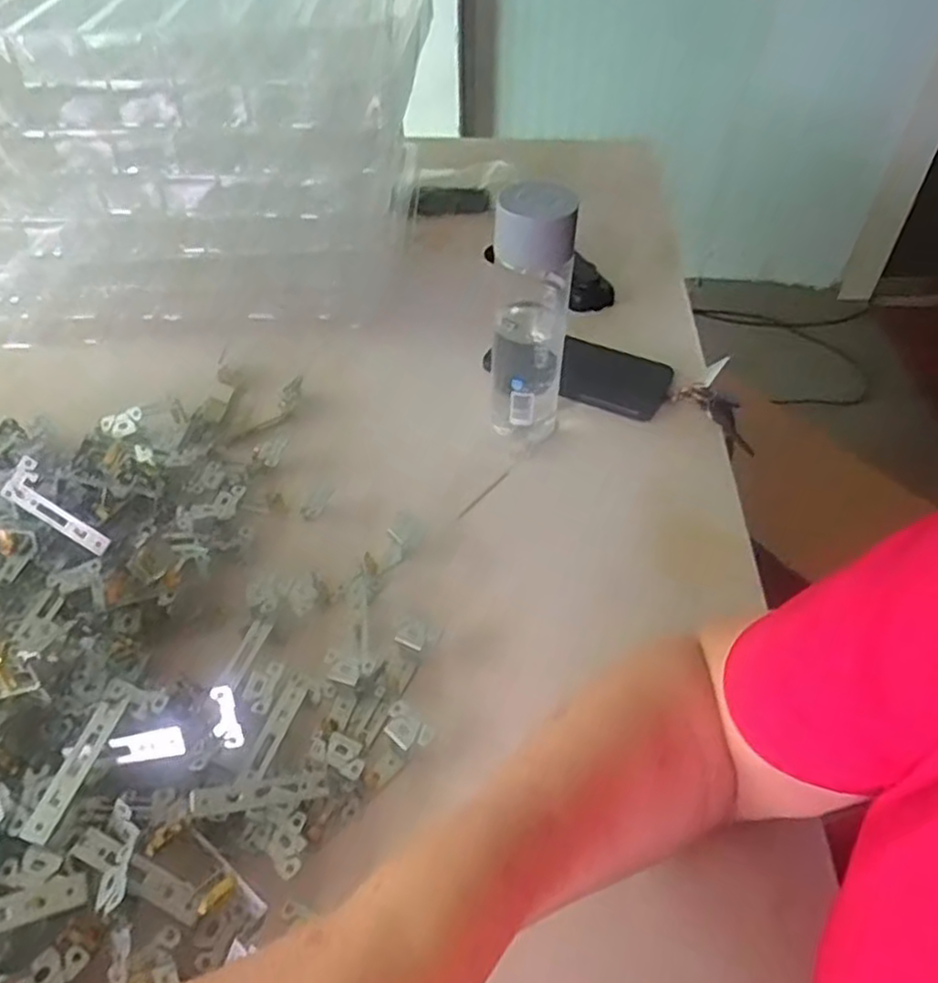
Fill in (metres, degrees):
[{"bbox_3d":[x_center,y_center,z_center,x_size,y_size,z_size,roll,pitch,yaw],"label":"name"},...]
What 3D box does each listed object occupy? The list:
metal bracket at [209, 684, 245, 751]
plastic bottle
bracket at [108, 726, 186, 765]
[{"bbox_3d":[-0.130,0.121,0.380,0.015,0.034,0.008,-11,5,-11],"label":"metal bracket"},{"bbox_3d":[0.047,-0.128,0.539,0.055,0.212,0.056,5,47,4],"label":"plastic bottle"},{"bbox_3d":[-0.164,0.130,0.363,0.038,0.004,0.015,-13,76,5],"label":"bracket"}]

